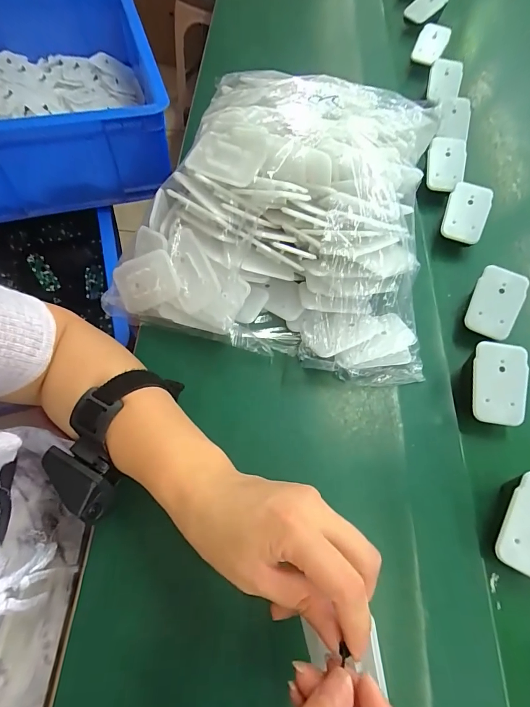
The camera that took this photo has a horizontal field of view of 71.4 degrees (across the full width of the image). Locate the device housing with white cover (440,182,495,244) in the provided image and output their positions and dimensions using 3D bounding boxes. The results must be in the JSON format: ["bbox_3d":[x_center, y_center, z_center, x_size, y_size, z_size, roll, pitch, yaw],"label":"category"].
[{"bbox_3d":[0.222,-0.156,0.406,0.044,0.012,0.064,21,91,11],"label":"device housing with white cover"}]

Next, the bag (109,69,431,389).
[{"bbox_3d":[0.029,-0.138,0.352,0.264,0.116,0.268,15,64,4],"label":"bag"}]

